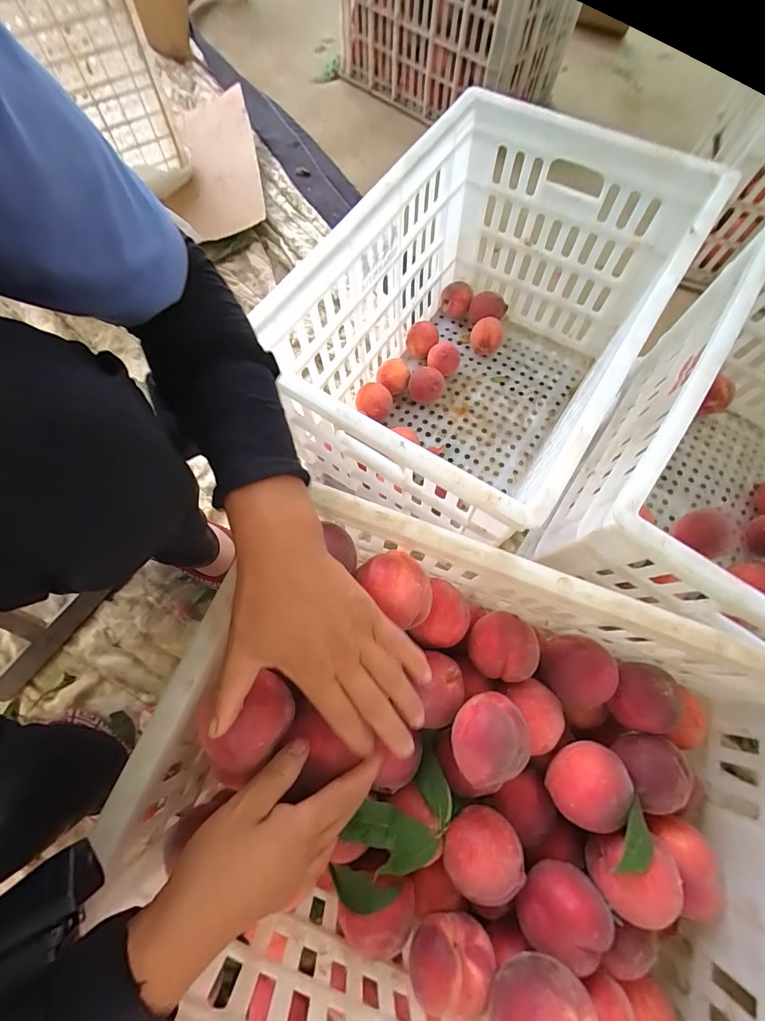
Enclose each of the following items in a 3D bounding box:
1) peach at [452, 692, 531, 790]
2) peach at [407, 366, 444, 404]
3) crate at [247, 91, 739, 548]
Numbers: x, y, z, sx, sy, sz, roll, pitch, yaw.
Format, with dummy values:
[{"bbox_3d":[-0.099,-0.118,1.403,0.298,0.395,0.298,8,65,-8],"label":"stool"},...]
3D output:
[{"bbox_3d":[0.090,0.193,0.333,0.068,0.059,0.073,-14,72,-7],"label":"peach"},{"bbox_3d":[0.074,-0.214,0.680,0.060,0.061,0.053,14,71,2],"label":"peach"},{"bbox_3d":[0.125,-0.241,0.557,0.345,0.312,0.540,33,73,9],"label":"crate"}]

